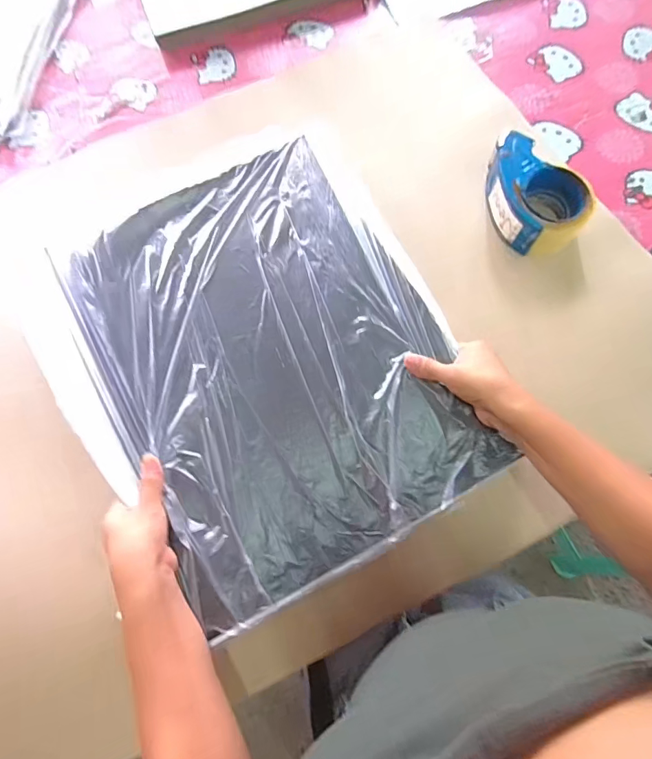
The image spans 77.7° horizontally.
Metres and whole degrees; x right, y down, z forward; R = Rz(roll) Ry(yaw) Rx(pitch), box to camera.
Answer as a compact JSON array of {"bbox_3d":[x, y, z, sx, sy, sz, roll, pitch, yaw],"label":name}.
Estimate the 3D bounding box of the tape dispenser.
[{"bbox_3d":[0.271,-0.247,0.536,0.101,0.067,0.152,-20,72,-5],"label":"tape dispenser"}]

